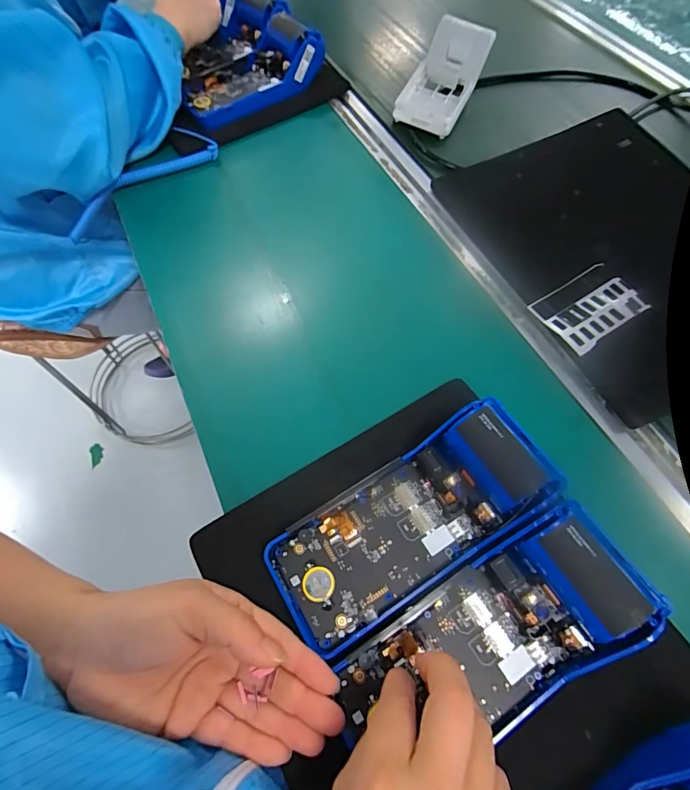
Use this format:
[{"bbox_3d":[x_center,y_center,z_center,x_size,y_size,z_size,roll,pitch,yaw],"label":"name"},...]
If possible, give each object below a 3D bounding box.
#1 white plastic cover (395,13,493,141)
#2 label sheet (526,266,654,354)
[{"bbox_3d":[0.125,-0.415,0.546,0.084,0.042,0.174,23,79,11],"label":"white plastic cover"},{"bbox_3d":[0.226,-0.082,0.379,0.088,0.006,0.064,-30,64,-10],"label":"label sheet"}]

